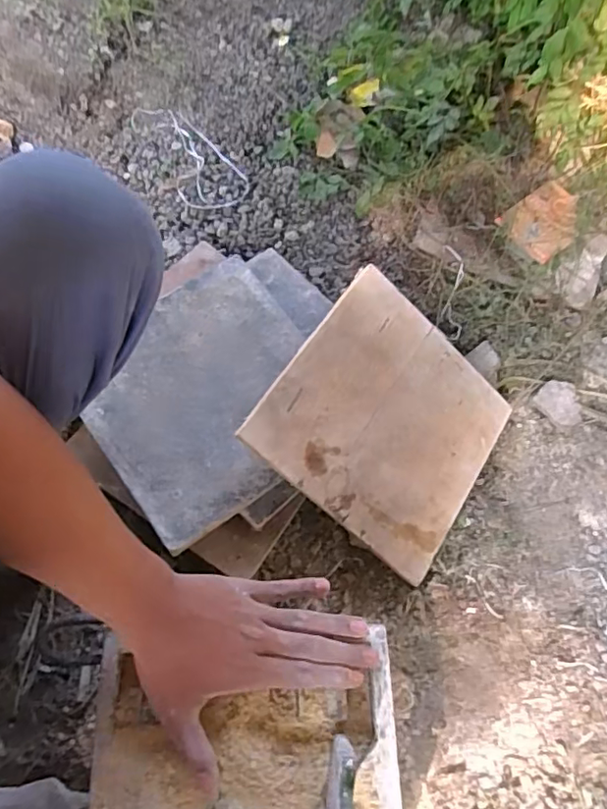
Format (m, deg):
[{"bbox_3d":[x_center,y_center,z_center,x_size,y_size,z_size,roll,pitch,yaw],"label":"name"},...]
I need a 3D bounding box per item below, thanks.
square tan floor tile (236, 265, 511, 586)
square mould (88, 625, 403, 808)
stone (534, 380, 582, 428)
[{"bbox_3d":[0.092,0.018,0.610,0.248,0.008,0.234,41,71,-16],"label":"square tan floor tile"},{"bbox_3d":[-0.043,0.296,0.425,0.226,0.028,0.211,-1,66,-2],"label":"square mould"},{"bbox_3d":[0.312,-0.002,0.690,0.052,0.020,0.056,2,66,-4],"label":"stone"}]

